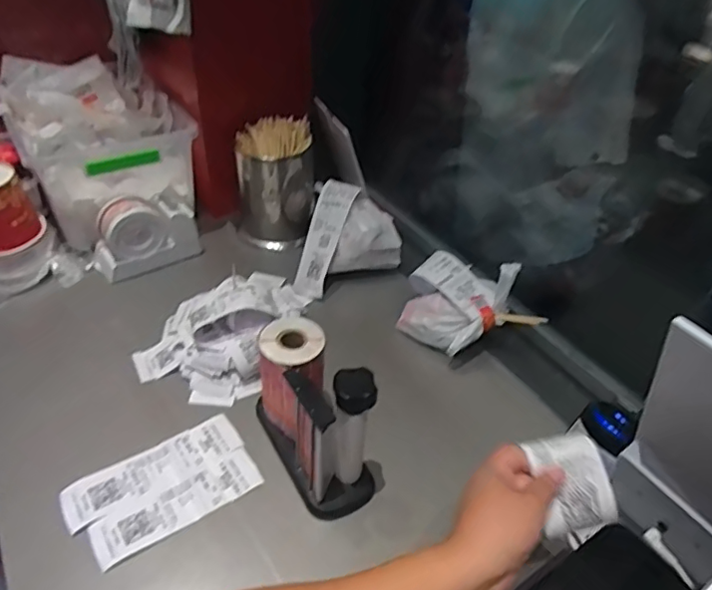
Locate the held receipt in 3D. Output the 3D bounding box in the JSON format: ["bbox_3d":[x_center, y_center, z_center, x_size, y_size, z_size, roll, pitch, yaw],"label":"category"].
[{"bbox_3d":[0.166,0.146,0.435,0.054,0.041,0.063,-8,42,-13],"label":"held receipt"}]

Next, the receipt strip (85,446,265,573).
[{"bbox_3d":[-0.189,0.220,0.592,0.174,0.006,0.056,-23,47,-28],"label":"receipt strip"}]

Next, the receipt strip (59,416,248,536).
[{"bbox_3d":[-0.223,0.195,0.622,0.189,0.007,0.061,-25,51,-31],"label":"receipt strip"}]

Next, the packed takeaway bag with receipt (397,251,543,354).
[{"bbox_3d":[0.149,0.018,0.763,0.195,0.113,0.104,28,46,26],"label":"packed takeaway bag with receipt"}]

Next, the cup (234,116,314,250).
[{"bbox_3d":[-0.139,-0.185,0.955,0.128,0.191,0.100,-5,41,-9],"label":"cup"}]

